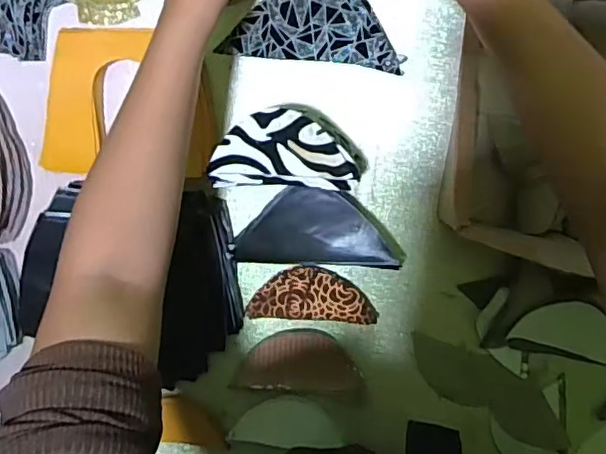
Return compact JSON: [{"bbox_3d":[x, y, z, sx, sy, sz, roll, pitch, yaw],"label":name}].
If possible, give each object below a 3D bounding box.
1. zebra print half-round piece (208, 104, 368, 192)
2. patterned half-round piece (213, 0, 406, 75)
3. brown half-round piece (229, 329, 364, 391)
[{"bbox_3d":[-0.013,-0.063,0.462,0.121,0.011,0.064,2,98,5],"label":"zebra print half-round piece"},{"bbox_3d":[0.011,-0.179,0.504,0.152,0.024,0.073,6,92,7],"label":"patterned half-round piece"},{"bbox_3d":[-0.003,0.128,0.552,0.118,0.015,0.054,1,98,5],"label":"brown half-round piece"}]

